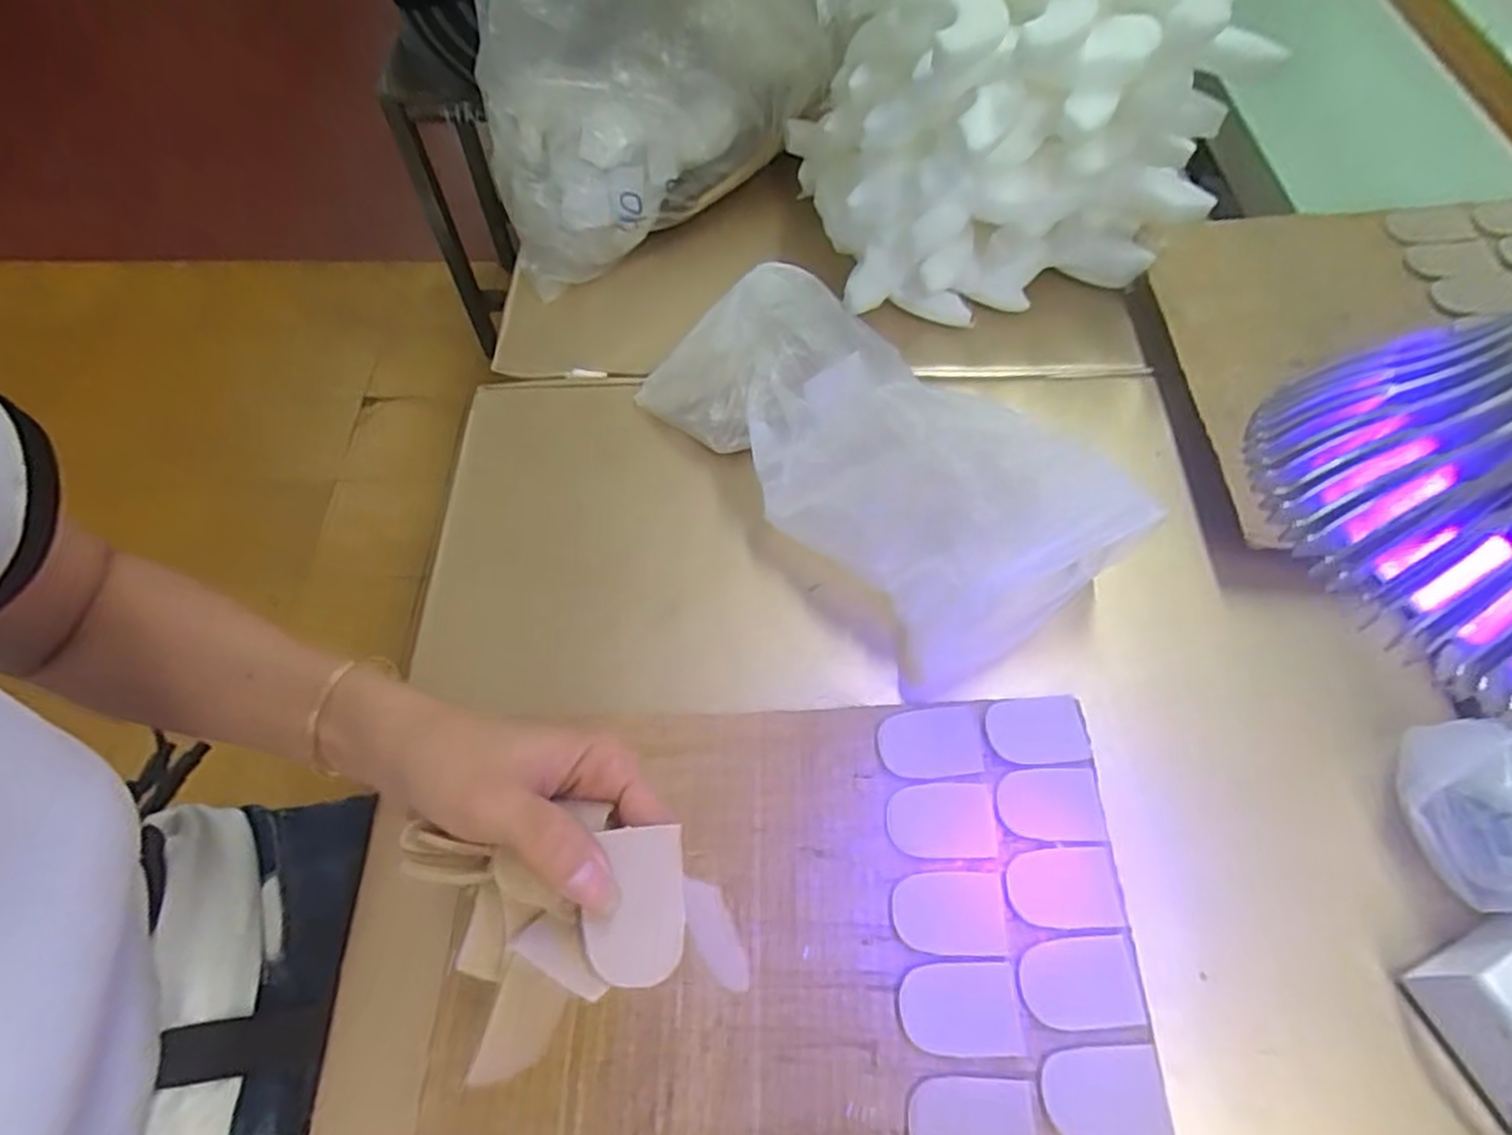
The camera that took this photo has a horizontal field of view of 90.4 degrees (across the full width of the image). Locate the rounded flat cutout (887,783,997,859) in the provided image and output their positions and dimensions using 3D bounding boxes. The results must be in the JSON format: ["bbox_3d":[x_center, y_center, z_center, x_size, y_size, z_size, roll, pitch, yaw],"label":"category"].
[{"bbox_3d":[0.085,0.115,0.342,0.047,0.004,0.032,2,60,0],"label":"rounded flat cutout"}]

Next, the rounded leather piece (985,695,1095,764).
[{"bbox_3d":[0.135,0.079,0.362,0.048,0.005,0.032,-4,60,-3],"label":"rounded leather piece"}]

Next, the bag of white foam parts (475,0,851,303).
[{"bbox_3d":[-0.076,-0.369,0.500,0.248,0.224,0.168,-21,62,-13],"label":"bag of white foam parts"}]

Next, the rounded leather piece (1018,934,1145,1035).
[{"bbox_3d":[0.133,0.170,0.308,0.047,0.004,0.033,-2,60,-2],"label":"rounded leather piece"}]

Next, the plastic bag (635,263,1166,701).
[{"bbox_3d":[0.062,-0.074,0.411,0.131,0.079,0.263,-33,65,-18],"label":"plastic bag"}]

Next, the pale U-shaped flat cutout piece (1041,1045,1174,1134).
[{"bbox_3d":[0.135,0.203,0.288,0.046,0.004,0.032,-2,60,-2],"label":"pale U-shaped flat cutout piece"}]

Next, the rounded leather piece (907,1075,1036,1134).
[{"bbox_3d":[0.082,0.211,0.283,0.046,0.004,0.033,5,60,2],"label":"rounded leather piece"}]

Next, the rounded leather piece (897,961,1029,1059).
[{"bbox_3d":[0.083,0.178,0.303,0.047,0.004,0.032,1,60,-1],"label":"rounded leather piece"}]

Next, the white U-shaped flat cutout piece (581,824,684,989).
[{"bbox_3d":[-0.039,0.109,0.242,0.031,0.004,0.045,6,58,-10],"label":"white U-shaped flat cutout piece"}]

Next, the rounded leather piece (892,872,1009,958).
[{"bbox_3d":[0.083,0.149,0.323,0.046,0.004,0.032,2,60,0],"label":"rounded leather piece"}]

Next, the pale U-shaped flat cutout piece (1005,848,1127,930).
[{"bbox_3d":[0.134,0.139,0.326,0.048,0.004,0.032,0,60,-1],"label":"pale U-shaped flat cutout piece"}]

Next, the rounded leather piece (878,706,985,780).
[{"bbox_3d":[0.084,0.084,0.359,0.049,0.004,0.033,-4,60,-3],"label":"rounded leather piece"}]

